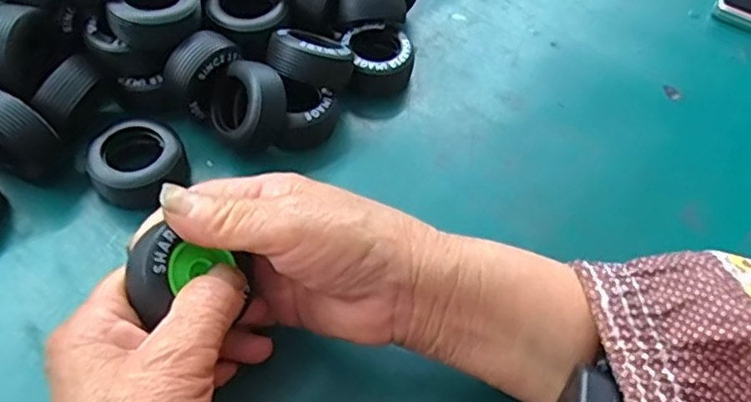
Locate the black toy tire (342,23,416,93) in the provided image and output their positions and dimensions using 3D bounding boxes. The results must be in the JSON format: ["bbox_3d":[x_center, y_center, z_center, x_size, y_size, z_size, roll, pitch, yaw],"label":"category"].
[{"bbox_3d":[0.002,-0.091,0.398,0.040,0.026,0.040,2,54,-3],"label":"black toy tire"}]

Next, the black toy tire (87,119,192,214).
[{"bbox_3d":[-0.127,-0.020,0.334,0.043,0.023,0.043,2,54,-3],"label":"black toy tire"}]

